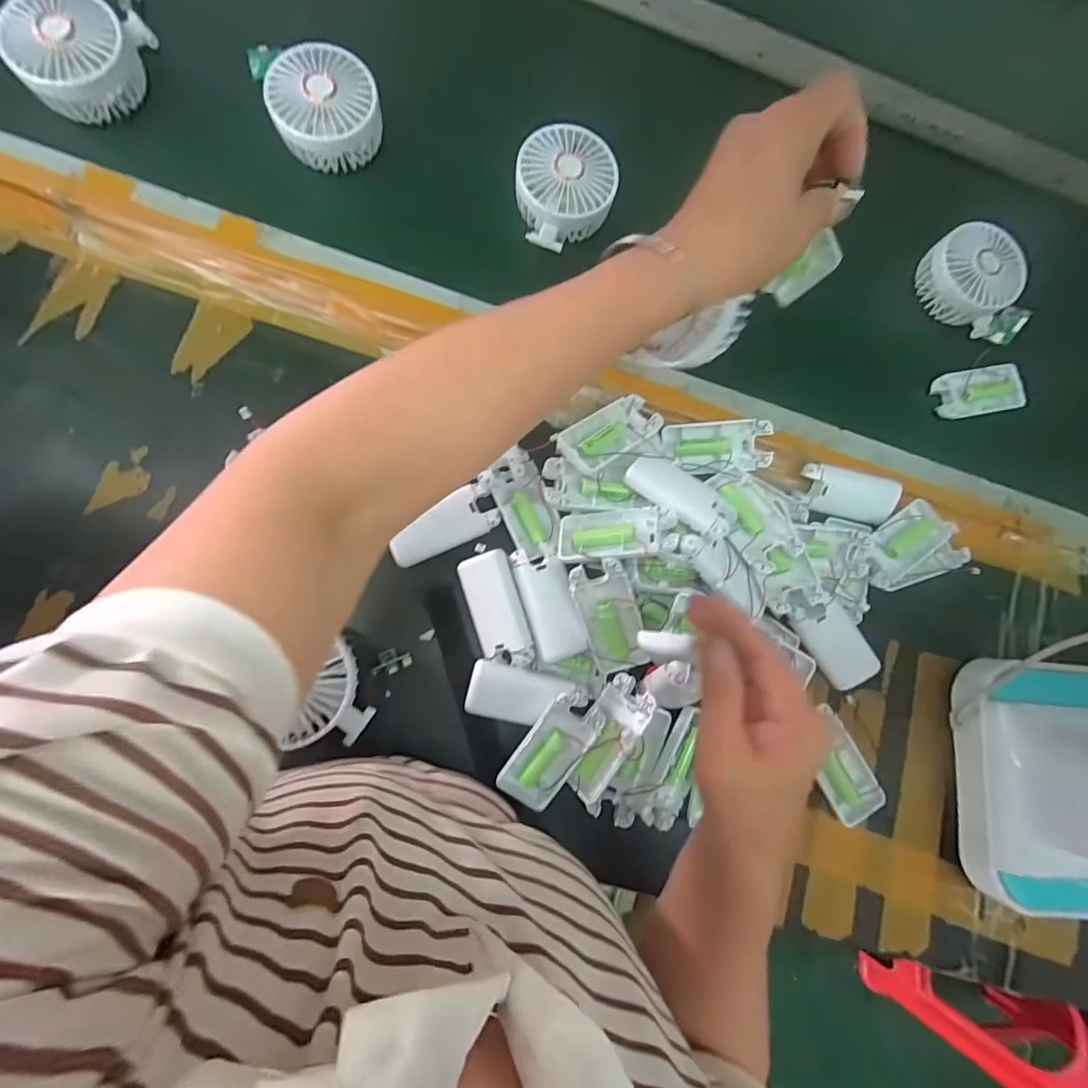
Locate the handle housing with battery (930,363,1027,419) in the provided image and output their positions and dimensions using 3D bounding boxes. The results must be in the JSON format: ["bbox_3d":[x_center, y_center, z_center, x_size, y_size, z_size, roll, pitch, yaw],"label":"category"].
[{"bbox_3d":[0.433,-0.151,0.486,0.099,0.022,0.046,-11,85,-6],"label":"handle housing with battery"}]

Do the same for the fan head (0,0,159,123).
[{"bbox_3d":[-0.375,-0.392,0.397,0.086,0.051,0.083,1,84,-5],"label":"fan head"}]

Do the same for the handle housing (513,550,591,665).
[{"bbox_3d":[0.004,0.047,0.392,0.041,0.010,0.092,-16,86,-7],"label":"handle housing"}]

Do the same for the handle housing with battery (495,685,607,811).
[{"bbox_3d":[0.007,0.158,0.380,0.043,0.018,0.094,33,95,-1],"label":"handle housing with battery"}]

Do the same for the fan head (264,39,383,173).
[{"bbox_3d":[-0.184,-0.369,0.412,0.084,0.037,0.081,1,84,-5],"label":"fan head"}]

